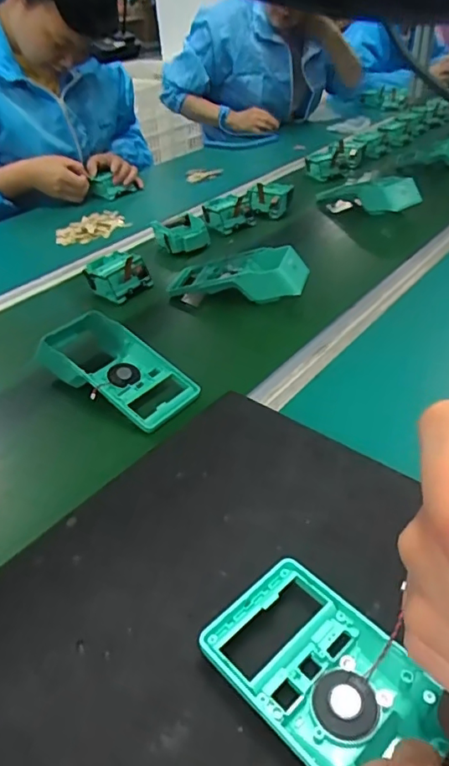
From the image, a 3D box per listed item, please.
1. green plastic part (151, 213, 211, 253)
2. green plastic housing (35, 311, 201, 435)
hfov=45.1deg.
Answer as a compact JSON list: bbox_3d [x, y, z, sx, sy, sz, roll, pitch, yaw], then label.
[{"bbox_3d":[-0.072,-0.248,0.896,0.072,0.040,0.087,-23,40,-25],"label":"green plastic part"},{"bbox_3d":[-0.129,-0.022,0.596,0.210,0.057,0.090,24,44,33],"label":"green plastic housing"}]

